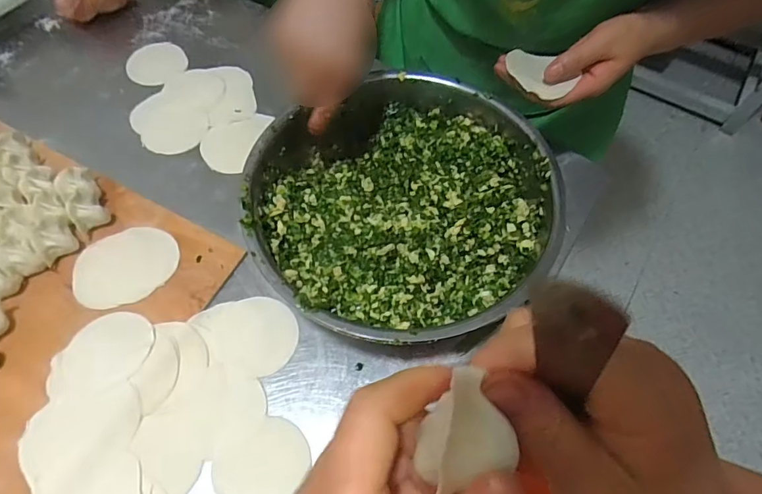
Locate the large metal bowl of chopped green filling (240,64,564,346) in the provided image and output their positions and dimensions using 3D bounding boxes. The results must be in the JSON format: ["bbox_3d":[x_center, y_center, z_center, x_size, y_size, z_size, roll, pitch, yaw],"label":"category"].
[{"bbox_3d":[0.014,-0.043,0.459,0.273,0.089,0.252,0,61,0],"label":"large metal bowl of chopped green filling"}]

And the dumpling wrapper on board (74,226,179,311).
[{"bbox_3d":[-0.251,0.017,0.468,0.095,0.004,0.080,-25,65,-13],"label":"dumpling wrapper on board"}]

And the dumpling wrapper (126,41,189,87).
[{"bbox_3d":[-0.290,-0.238,0.613,0.074,0.004,0.076,0,61,0],"label":"dumpling wrapper"}]

